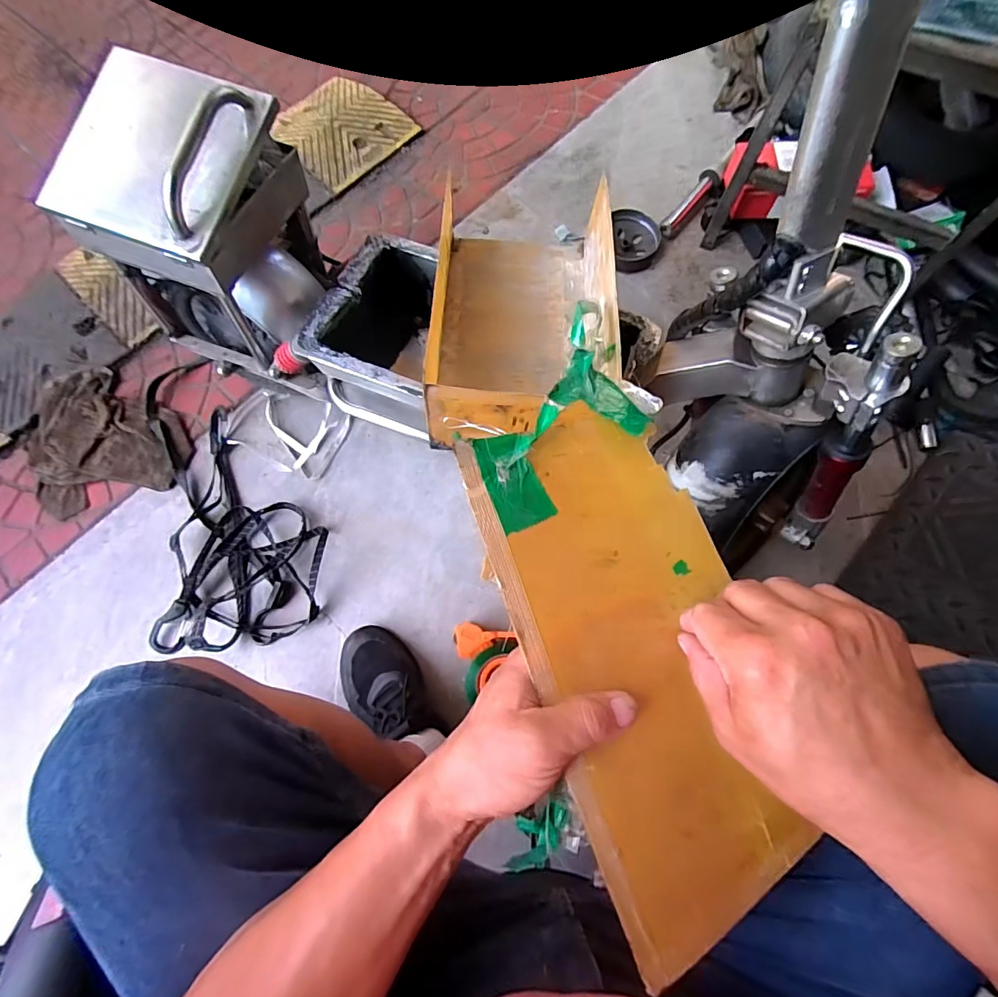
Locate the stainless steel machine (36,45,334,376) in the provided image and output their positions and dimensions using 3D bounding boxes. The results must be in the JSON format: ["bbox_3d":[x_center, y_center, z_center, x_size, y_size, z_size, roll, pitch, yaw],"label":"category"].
[{"bbox_3d":[-0.351,-0.322,0.605,0.218,0.251,0.211,18,75,4],"label":"stainless steel machine"}]

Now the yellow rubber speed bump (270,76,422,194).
[{"bbox_3d":[-0.347,-0.803,1.053,0.257,0.033,0.246,42,79,14],"label":"yellow rubber speed bump"}]

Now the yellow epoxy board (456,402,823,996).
[{"bbox_3d":[0.095,0.092,0.320,0.168,0.008,0.316,-17,79,-24],"label":"yellow epoxy board"}]

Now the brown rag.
[{"bbox_3d":[-0.677,-0.118,0.832,0.262,0.039,0.285,-24,73,-5],"label":"brown rag"}]

